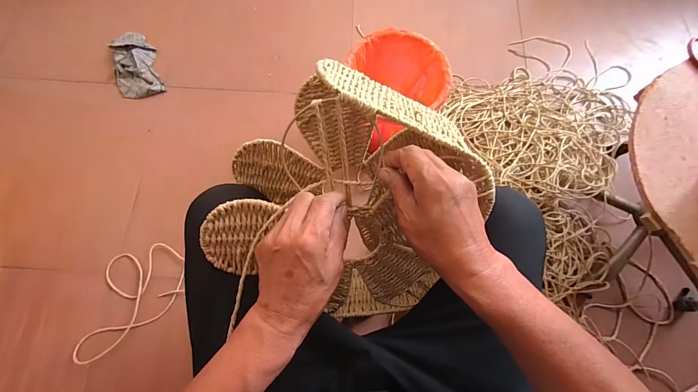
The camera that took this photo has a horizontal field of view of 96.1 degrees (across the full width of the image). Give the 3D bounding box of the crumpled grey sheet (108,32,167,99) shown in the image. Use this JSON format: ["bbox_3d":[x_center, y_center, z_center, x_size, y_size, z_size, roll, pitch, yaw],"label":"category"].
[{"bbox_3d":[-0.708,-0.442,1.037,0.138,0.029,0.264,-20,75,-7],"label":"crumpled grey sheet"}]

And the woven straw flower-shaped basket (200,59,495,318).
[{"bbox_3d":[-0.014,0.006,0.420,0.330,0.267,0.277,26,76,7],"label":"woven straw flower-shaped basket"}]

